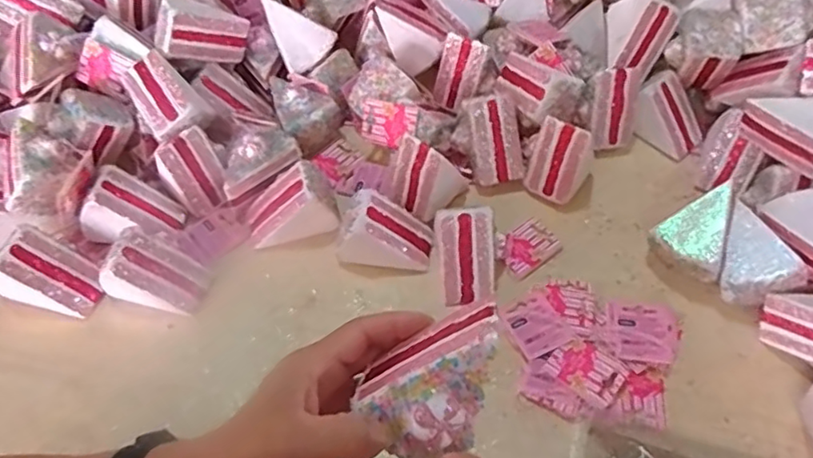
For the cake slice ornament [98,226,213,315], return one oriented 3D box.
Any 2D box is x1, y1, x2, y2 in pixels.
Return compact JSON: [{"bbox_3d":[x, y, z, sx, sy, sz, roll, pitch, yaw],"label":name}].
[{"bbox_3d":[-0.230,0.041,0.549,0.076,0.062,0.062,5,56,3],"label":"cake slice ornament"}]

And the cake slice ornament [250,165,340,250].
[{"bbox_3d":[-0.116,-0.026,0.585,0.086,0.056,0.050,-13,57,-9],"label":"cake slice ornament"}]

